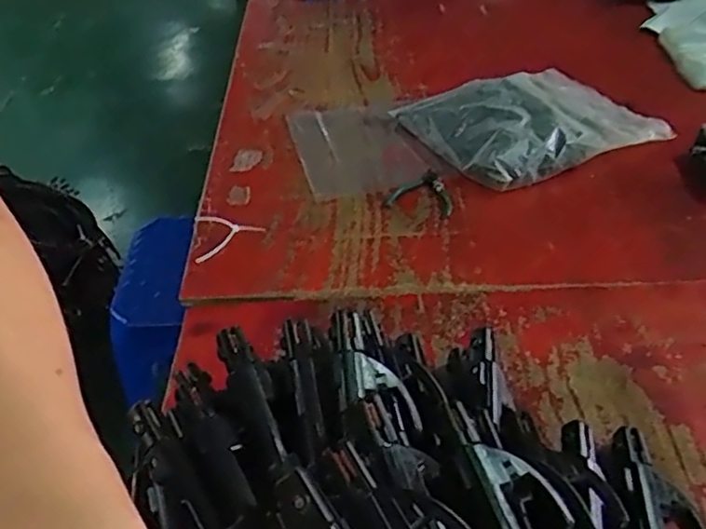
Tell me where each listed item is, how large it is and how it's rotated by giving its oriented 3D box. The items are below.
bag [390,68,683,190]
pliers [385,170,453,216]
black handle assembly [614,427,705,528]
[{"bbox_3d":[0.303,-0.262,1.116,0.380,0.082,0.288,-21,45,-20],"label":"bag"},{"bbox_3d":[0.107,-0.117,0.989,0.096,0.017,0.112,8,43,12],"label":"pliers"},{"bbox_3d":[0.275,0.232,0.565,0.069,0.029,0.197,-1,42,2],"label":"black handle assembly"}]

